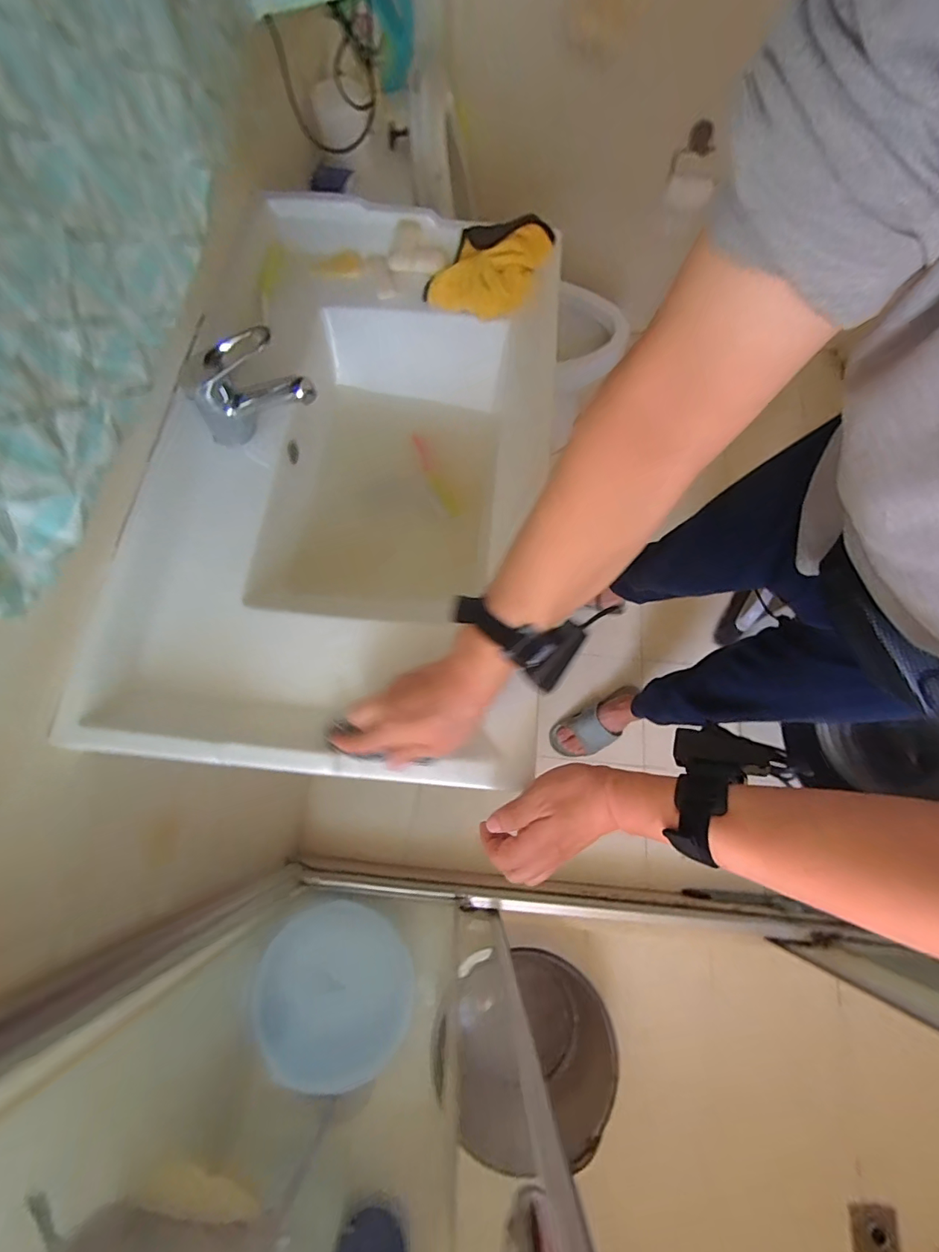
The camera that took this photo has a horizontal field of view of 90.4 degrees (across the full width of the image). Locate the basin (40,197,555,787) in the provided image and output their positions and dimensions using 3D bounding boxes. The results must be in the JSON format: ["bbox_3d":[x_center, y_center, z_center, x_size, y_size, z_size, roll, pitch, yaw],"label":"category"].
[{"bbox_3d":[-0.129,-0.219,0.617,0.467,0.177,0.788,6,71,1],"label":"basin"}]

